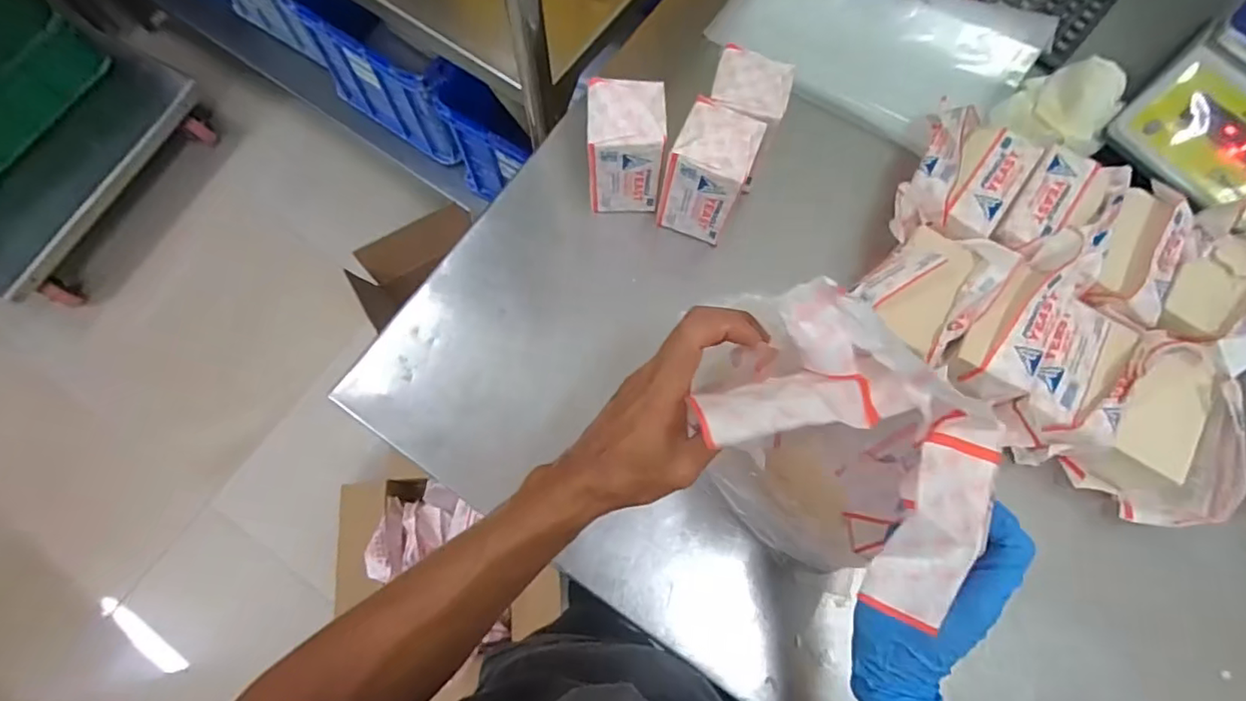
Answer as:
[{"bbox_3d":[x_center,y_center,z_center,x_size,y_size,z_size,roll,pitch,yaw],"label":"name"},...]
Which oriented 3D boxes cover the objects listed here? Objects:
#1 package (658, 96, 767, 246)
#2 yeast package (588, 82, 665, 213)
[{"bbox_3d":[0.081,-0.162,0.559,0.072,0.127,0.075,25,75,6],"label":"package"},{"bbox_3d":[0.005,-0.187,0.562,0.072,0.126,0.071,0,74,-1],"label":"yeast package"}]

